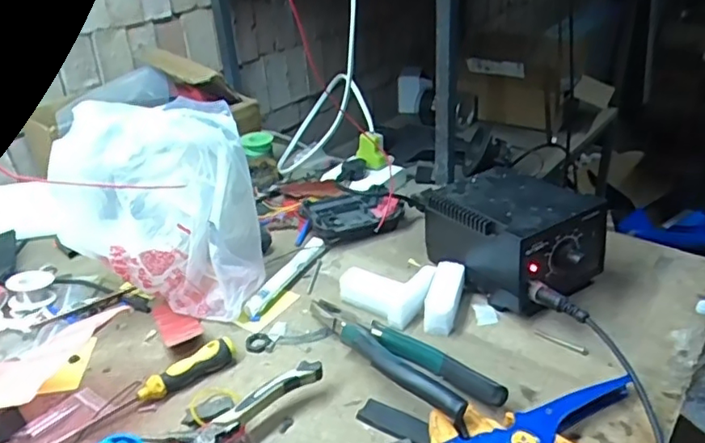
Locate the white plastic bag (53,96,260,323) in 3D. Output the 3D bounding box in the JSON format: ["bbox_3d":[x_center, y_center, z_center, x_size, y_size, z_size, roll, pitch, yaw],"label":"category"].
[{"bbox_3d":[-0.190,-0.009,0.570,0.176,0.201,0.097,-2,32,5],"label":"white plastic bag"}]

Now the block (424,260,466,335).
[{"bbox_3d":[0.090,0.072,0.565,0.031,0.029,0.076,7,34,19],"label":"block"}]

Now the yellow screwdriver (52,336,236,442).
[{"bbox_3d":[-0.172,0.143,0.495,0.158,0.021,0.021,-24,36,-27],"label":"yellow screwdriver"}]

